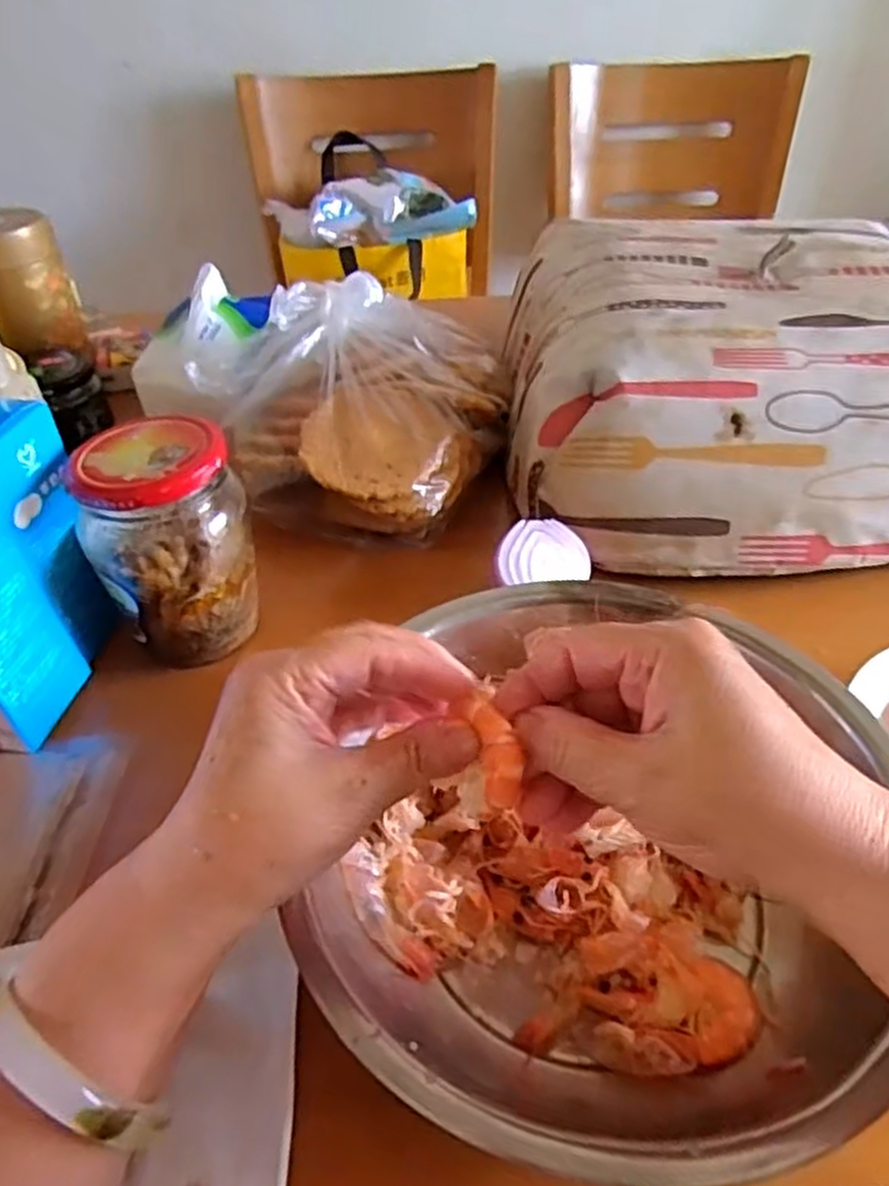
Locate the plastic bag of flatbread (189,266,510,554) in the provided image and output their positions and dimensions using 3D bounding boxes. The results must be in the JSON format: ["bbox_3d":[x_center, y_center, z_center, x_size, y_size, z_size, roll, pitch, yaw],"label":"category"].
[{"bbox_3d":[-0.065,-0.138,0.578,0.200,0.119,0.187,10,44,14],"label":"plastic bag of flatbread"}]

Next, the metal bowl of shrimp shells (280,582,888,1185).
[{"bbox_3d":[0.072,0.112,0.347,0.216,0.077,0.255,10,44,14],"label":"metal bowl of shrimp shells"}]

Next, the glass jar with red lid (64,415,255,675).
[{"bbox_3d":[-0.156,-0.029,0.455,0.084,0.119,0.077,-17,45,-16],"label":"glass jar with red lid"}]

